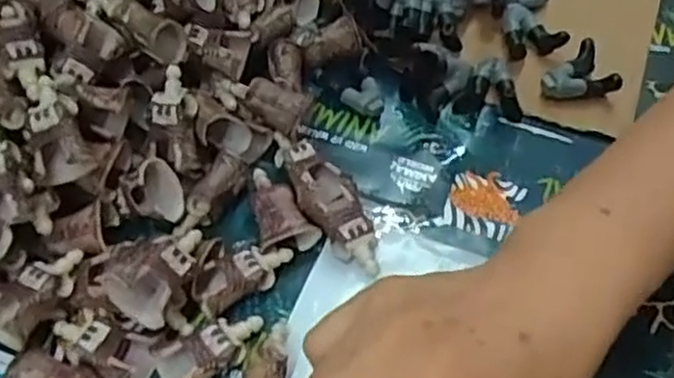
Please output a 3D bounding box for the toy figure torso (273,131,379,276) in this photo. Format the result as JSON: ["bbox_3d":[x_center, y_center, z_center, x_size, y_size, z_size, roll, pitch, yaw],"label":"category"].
[{"bbox_3d":[-0.005,0.005,0.363,0.026,0.017,0.088,-27,62,-20],"label":"toy figure torso"}]

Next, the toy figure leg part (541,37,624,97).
[{"bbox_3d":[0.145,-0.064,0.419,0.040,0.018,0.034,-39,66,-25],"label":"toy figure leg part"}]

